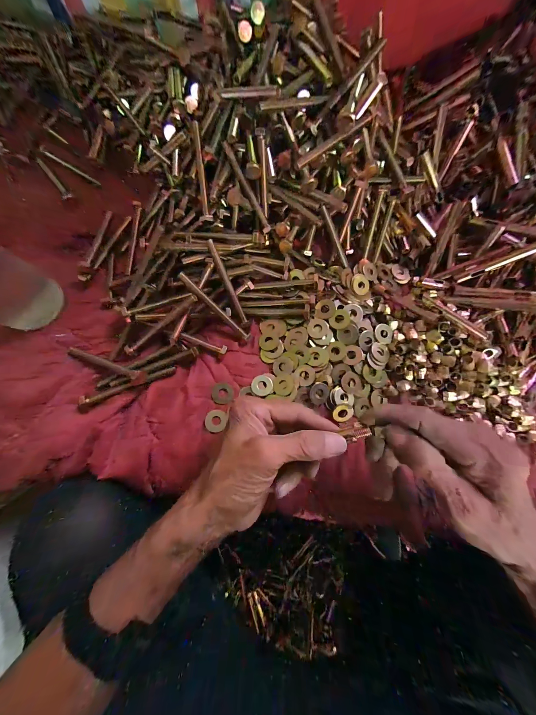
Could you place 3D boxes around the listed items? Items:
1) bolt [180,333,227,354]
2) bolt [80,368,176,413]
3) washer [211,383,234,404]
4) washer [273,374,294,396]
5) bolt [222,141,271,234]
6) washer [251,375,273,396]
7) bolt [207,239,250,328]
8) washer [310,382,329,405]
[{"bbox_3d":[-0.073,-0.016,0.280,0.052,0.007,0.009,16,74,3],"label":"bolt"},{"bbox_3d":[-0.148,0.033,0.263,0.097,0.014,0.017,-20,76,-7],"label":"bolt"},{"bbox_3d":[-0.051,0.040,0.277,0.024,0.004,0.023,5,72,-15],"label":"washer"},{"bbox_3d":[0.018,0.031,0.284,0.023,0.004,0.025,-1,76,9],"label":"washer"},{"bbox_3d":[-0.025,-0.199,0.293,0.010,0.010,0.102,-33,106,-10],"label":"bolt"},{"bbox_3d":[-0.007,0.032,0.285,0.024,0.004,0.024,1,74,-2],"label":"washer"},{"bbox_3d":[-0.046,-0.084,0.292,0.008,0.007,0.105,-25,105,-9],"label":"bolt"},{"bbox_3d":[0.059,0.041,0.282,0.022,0.005,0.024,1,74,-2],"label":"washer"}]

